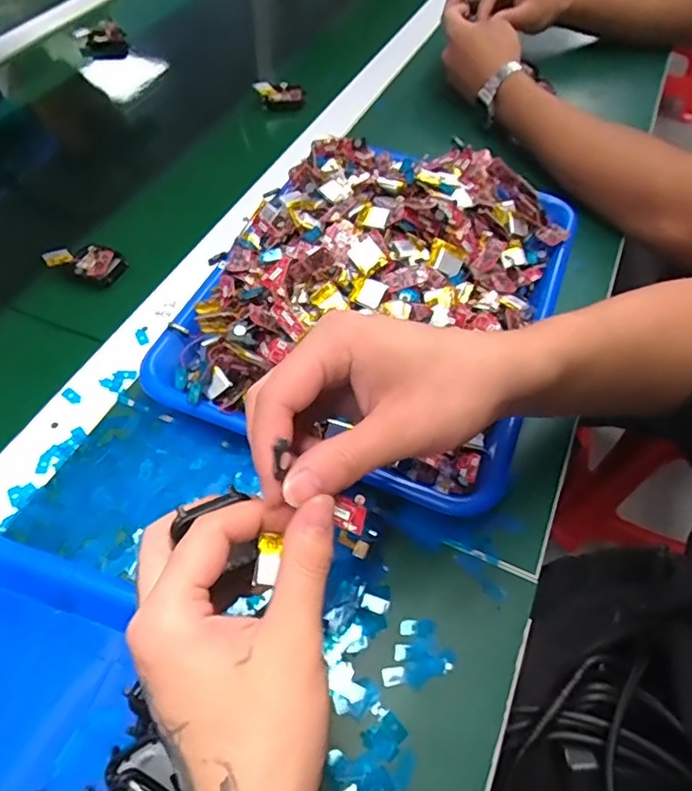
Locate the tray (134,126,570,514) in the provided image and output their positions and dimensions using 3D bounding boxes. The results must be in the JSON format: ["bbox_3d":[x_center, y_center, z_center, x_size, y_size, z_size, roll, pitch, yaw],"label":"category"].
[{"bbox_3d":[0.029,-0.091,0.433,0.249,0.081,0.318,19,57,12],"label":"tray"}]

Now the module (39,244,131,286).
[{"bbox_3d":[-0.216,-0.114,0.477,0.062,0.015,0.035,13,55,7],"label":"module"}]

